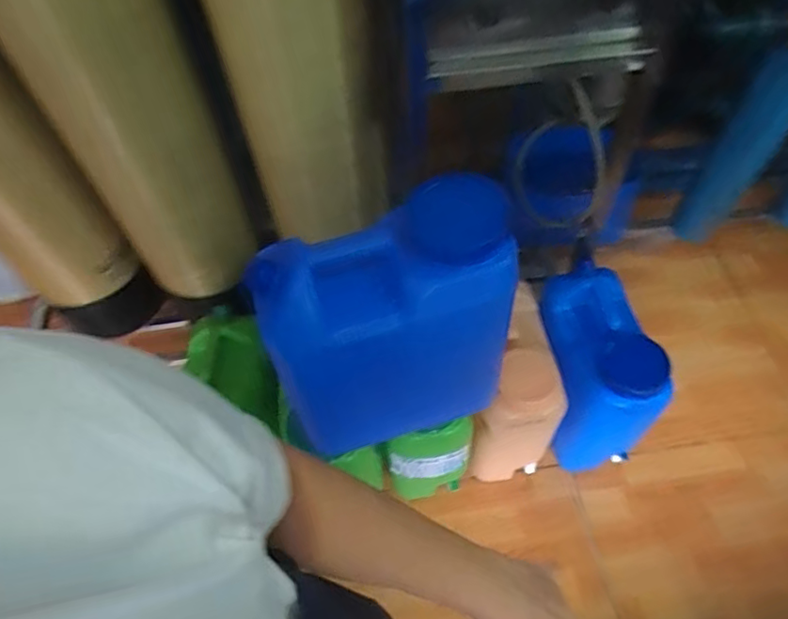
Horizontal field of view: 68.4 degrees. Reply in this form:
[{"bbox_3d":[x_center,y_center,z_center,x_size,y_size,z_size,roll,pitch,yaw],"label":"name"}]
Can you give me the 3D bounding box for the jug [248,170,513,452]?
[{"bbox_3d":[-0.003,0.041,0.796,0.307,0.409,0.136,-21,57,-10],"label":"jug"}]

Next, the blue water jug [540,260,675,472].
[{"bbox_3d":[0.416,0.144,1.263,0.183,0.431,0.308,-10,56,-3],"label":"blue water jug"}]

